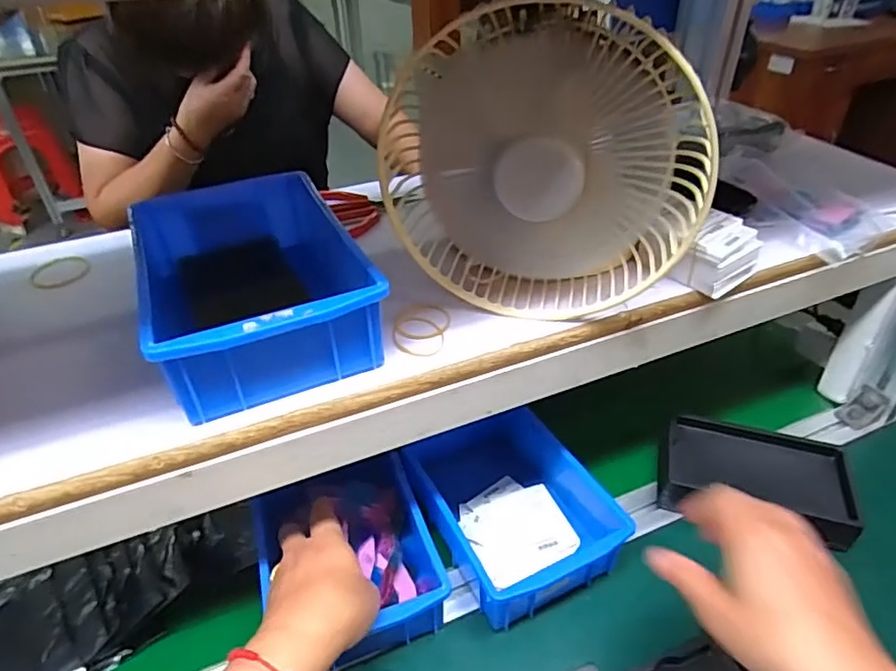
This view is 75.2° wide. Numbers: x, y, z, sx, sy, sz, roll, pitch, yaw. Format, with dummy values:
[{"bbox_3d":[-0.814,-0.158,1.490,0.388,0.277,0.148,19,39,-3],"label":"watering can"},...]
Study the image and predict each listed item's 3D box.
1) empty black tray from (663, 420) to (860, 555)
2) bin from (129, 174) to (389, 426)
[{"bbox_3d":[0.286,0.132,0.549,0.164,0.038,0.099,9,39,16],"label":"empty black tray"},{"bbox_3d":[-0.132,-0.033,0.399,0.128,0.069,0.199,-18,39,-18],"label":"bin"}]

